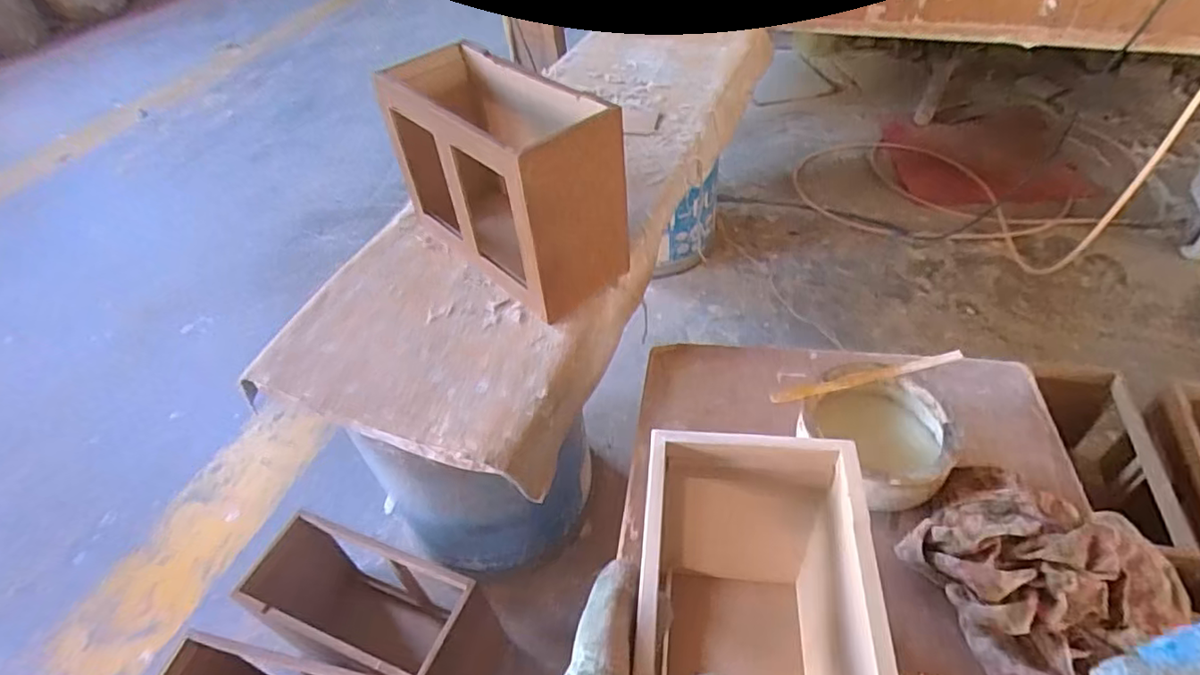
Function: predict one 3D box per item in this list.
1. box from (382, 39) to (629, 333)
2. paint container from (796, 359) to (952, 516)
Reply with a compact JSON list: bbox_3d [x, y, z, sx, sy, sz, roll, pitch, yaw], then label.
[{"bbox_3d":[-0.113,-0.186,0.720,0.131,0.221,0.284,-36,53,-25],"label":"box"},{"bbox_3d":[0.258,0.094,0.570,0.130,0.078,0.127,-3,47,3],"label":"paint container"}]

